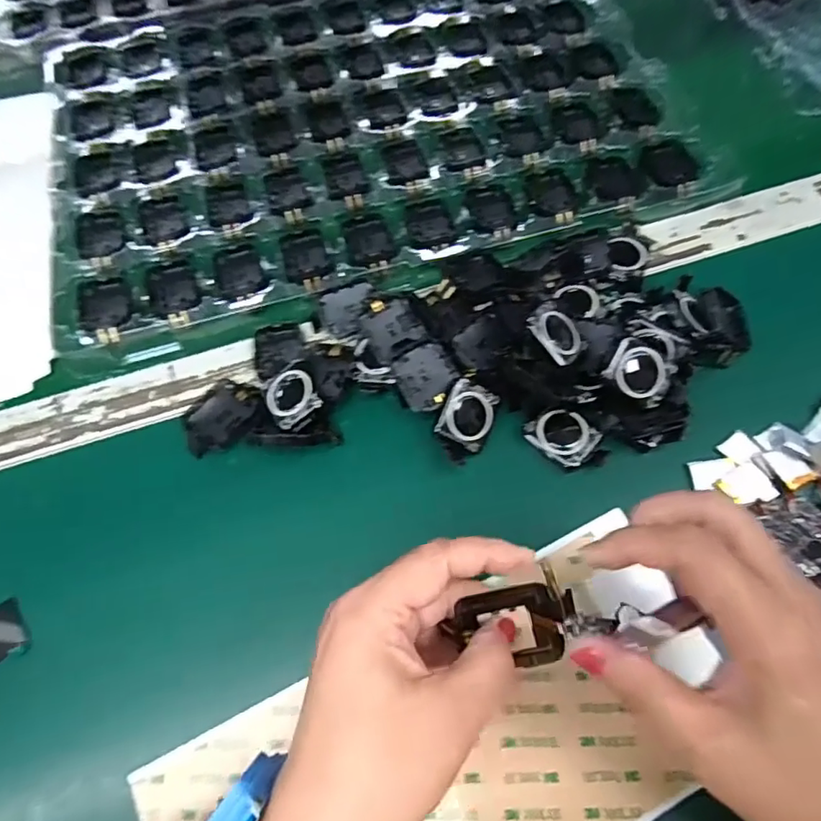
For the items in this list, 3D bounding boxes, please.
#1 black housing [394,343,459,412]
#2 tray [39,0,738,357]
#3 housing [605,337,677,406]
[{"bbox_3d":[0.010,-0.020,0.329,0.036,0.008,0.036,1,80,-5],"label":"black housing"},{"bbox_3d":[-0.045,-0.237,0.449,0.472,0.013,0.330,-14,65,-4],"label":"tray"},{"bbox_3d":[0.132,-0.023,0.317,0.034,0.013,0.037,-1,65,2],"label":"housing"}]

